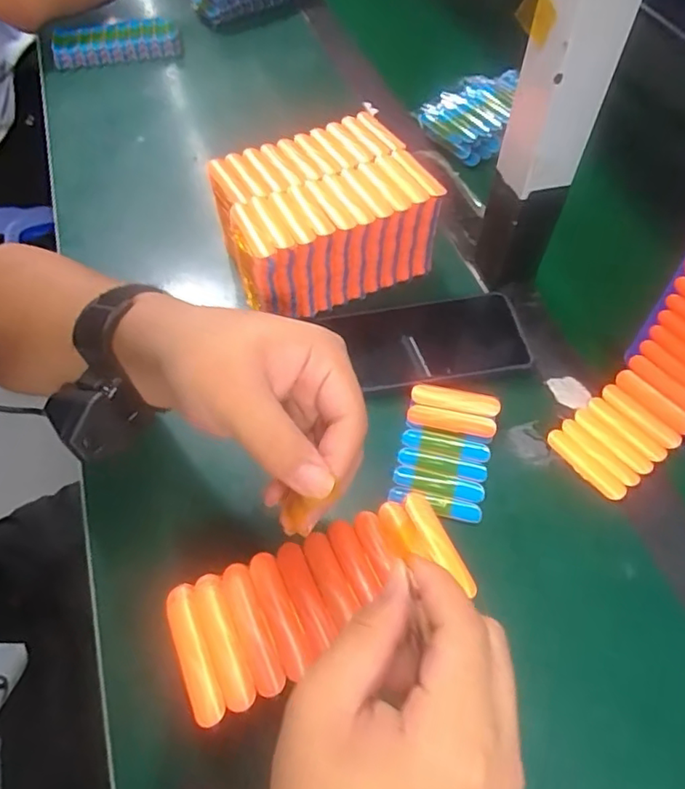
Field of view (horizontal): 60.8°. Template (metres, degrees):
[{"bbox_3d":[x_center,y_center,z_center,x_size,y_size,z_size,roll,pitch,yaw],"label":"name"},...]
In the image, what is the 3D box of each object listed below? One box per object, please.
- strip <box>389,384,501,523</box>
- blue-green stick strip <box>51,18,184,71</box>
[{"bbox_3d":[0.073,0.040,0.417,0.063,0.012,0.092,12,67,11],"label":"strip"},{"bbox_3d":[-0.288,-0.449,0.747,0.157,0.028,0.069,-9,58,-5],"label":"blue-green stick strip"}]

